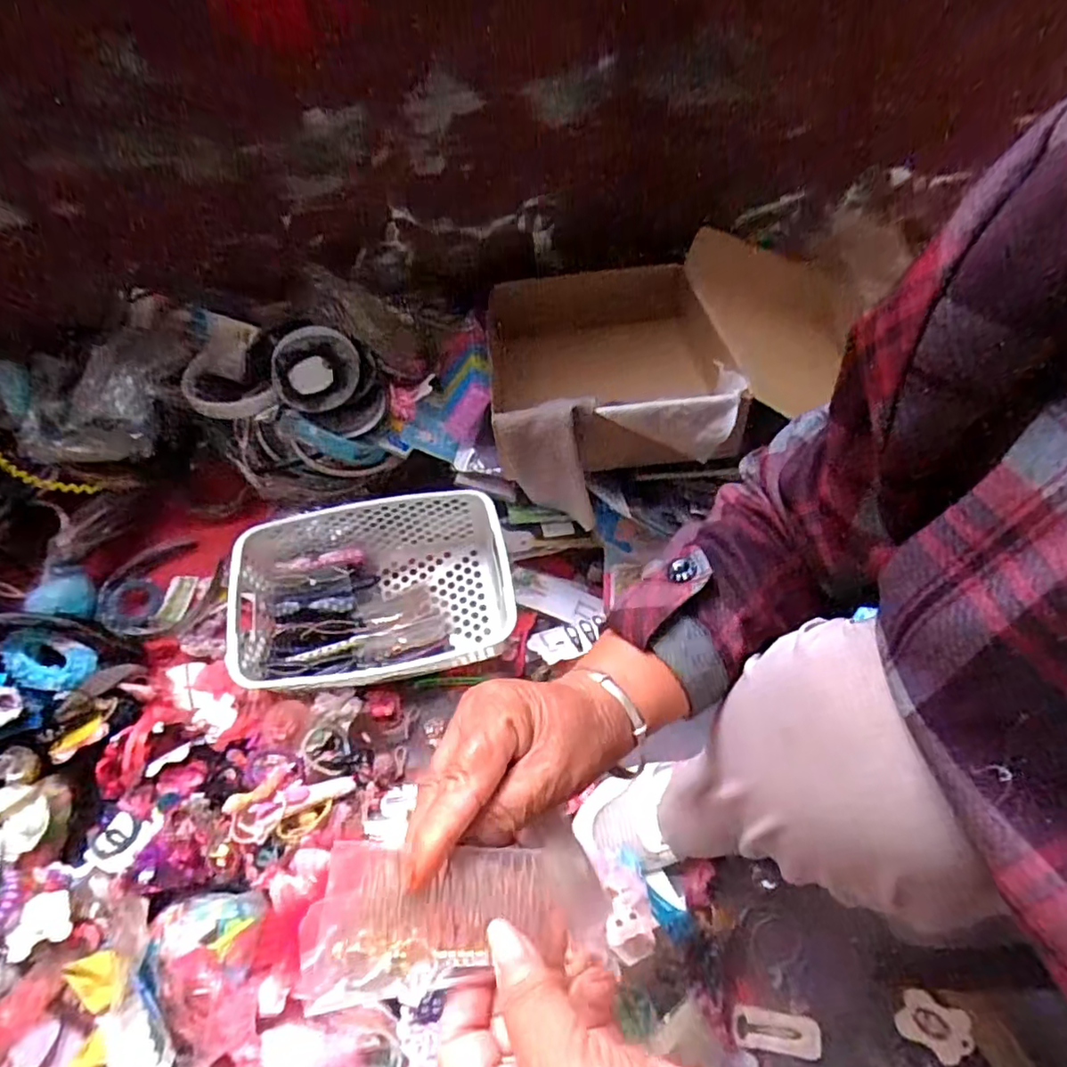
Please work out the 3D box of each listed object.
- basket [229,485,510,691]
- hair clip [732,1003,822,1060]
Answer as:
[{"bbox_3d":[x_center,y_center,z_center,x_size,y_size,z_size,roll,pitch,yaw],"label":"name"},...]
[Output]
[{"bbox_3d":[-0.183,0.070,0.690,0.306,0.101,0.205,-9,57,-10],"label":"basket"},{"bbox_3d":[0.211,0.434,0.530,0.071,0.012,0.030,9,56,2],"label":"hair clip"}]

